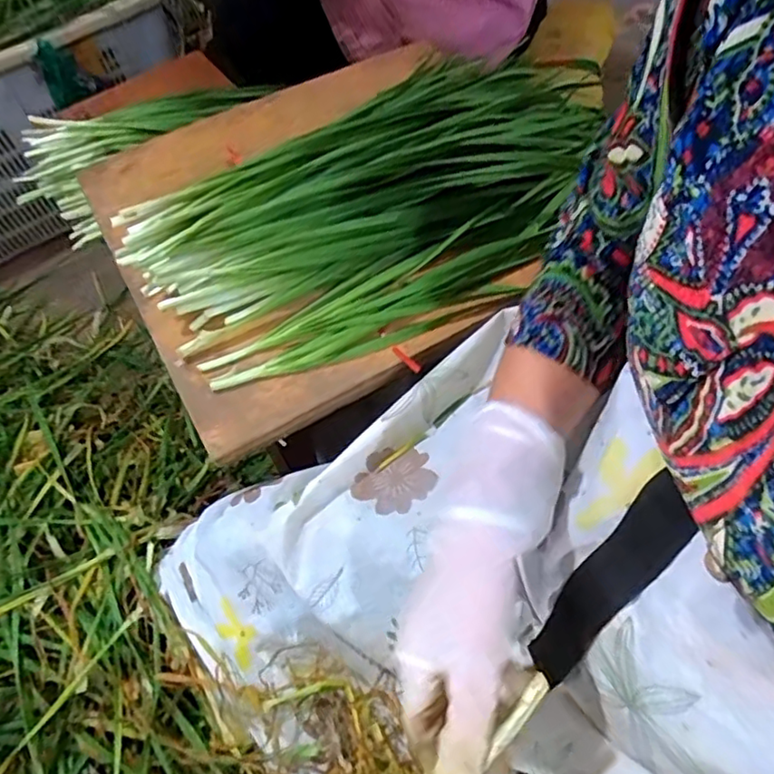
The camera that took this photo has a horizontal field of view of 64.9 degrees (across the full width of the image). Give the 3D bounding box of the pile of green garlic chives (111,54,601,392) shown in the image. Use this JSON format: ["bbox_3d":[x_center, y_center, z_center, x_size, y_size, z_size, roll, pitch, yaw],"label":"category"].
[{"bbox_3d":[0.005,-0.173,0.542,0.449,0.087,0.234,-37,65,-15],"label":"pile of green garlic chives"}]

